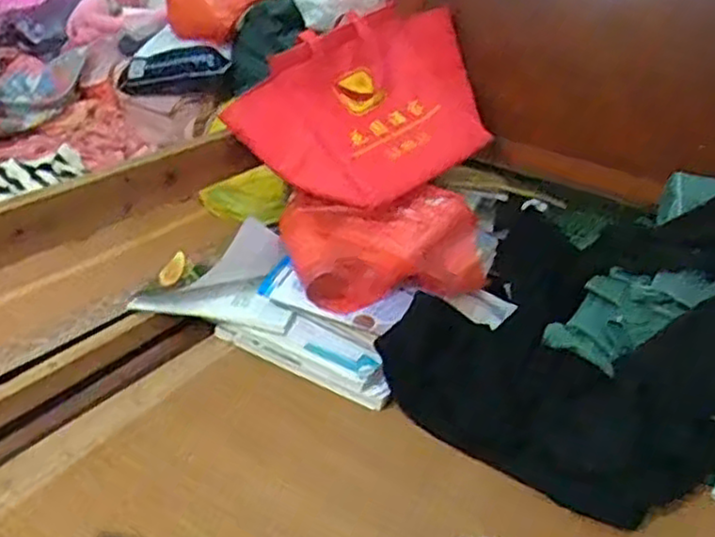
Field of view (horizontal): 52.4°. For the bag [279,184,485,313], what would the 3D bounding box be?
[{"bbox_3d":[0.040,-0.047,1.124,0.297,0.088,0.211,-12,72,-10],"label":"bag"}]

